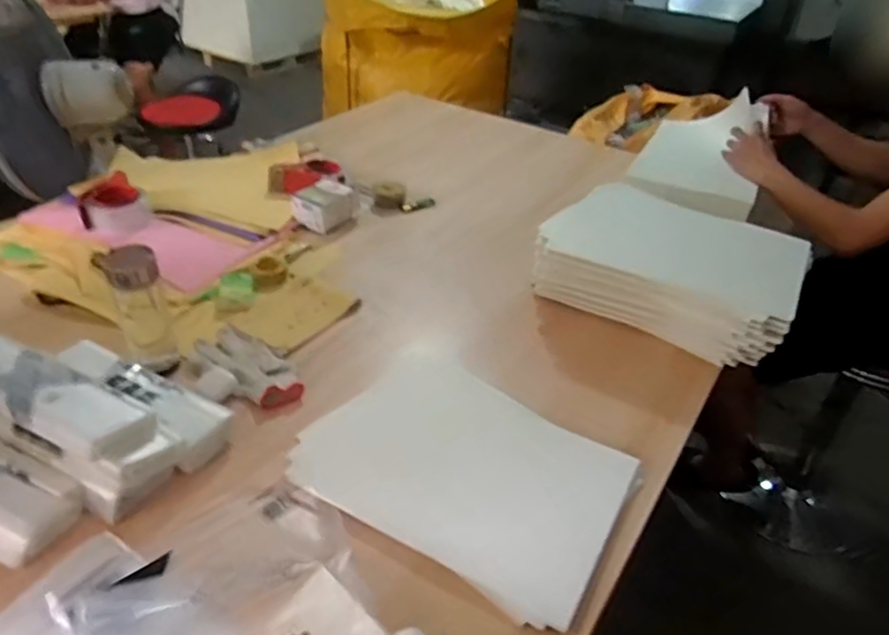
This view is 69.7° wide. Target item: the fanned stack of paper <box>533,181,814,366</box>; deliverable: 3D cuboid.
[{"bbox_3d":[0.390,-0.086,1.084,0.381,0.141,0.279,26,42,27],"label":"fanned stack of paper"}]

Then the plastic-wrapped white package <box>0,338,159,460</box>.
[{"bbox_3d":[-0.479,0.088,0.751,0.297,0.033,0.088,18,39,19],"label":"plastic-wrapped white package"}]

